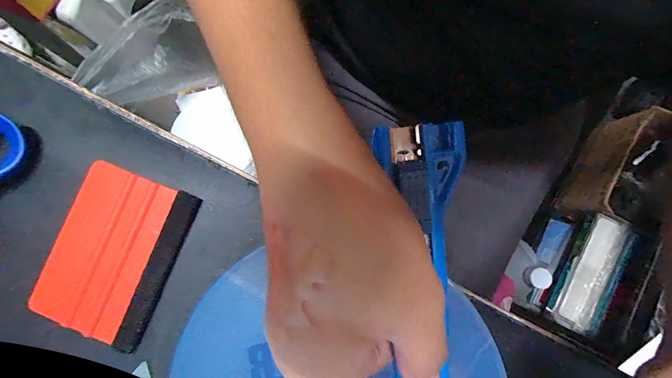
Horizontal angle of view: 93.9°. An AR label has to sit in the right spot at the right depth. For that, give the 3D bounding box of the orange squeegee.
[{"bbox_3d":[-0.138,0.039,0.192,0.074,0.007,0.099,19,85,3],"label":"orange squeegee"}]

